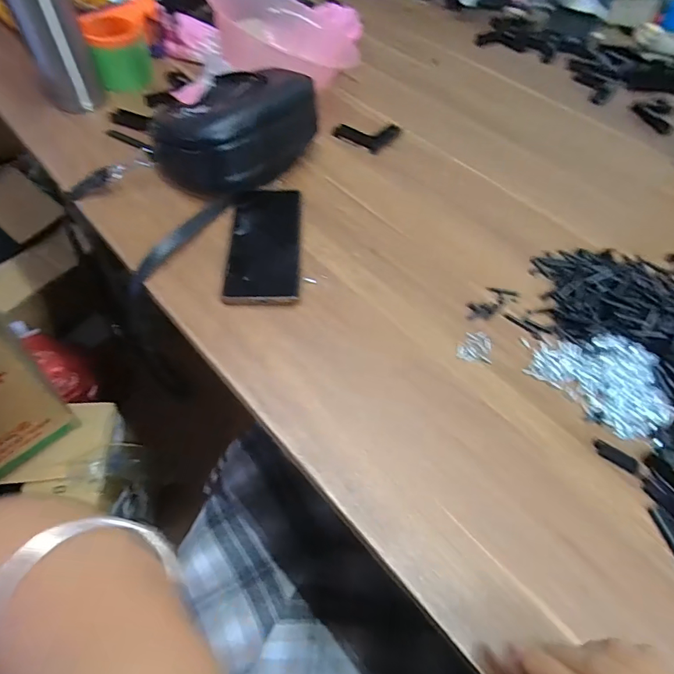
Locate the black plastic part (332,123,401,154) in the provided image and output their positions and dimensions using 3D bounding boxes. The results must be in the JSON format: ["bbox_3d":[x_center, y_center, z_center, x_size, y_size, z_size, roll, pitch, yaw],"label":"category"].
[{"bbox_3d":[0.041,-0.284,0.589,0.076,0.006,0.068,25,58,14],"label":"black plastic part"}]

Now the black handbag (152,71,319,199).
[{"bbox_3d":[-0.124,-0.252,0.510,0.160,0.087,0.177,22,58,12],"label":"black handbag"}]

